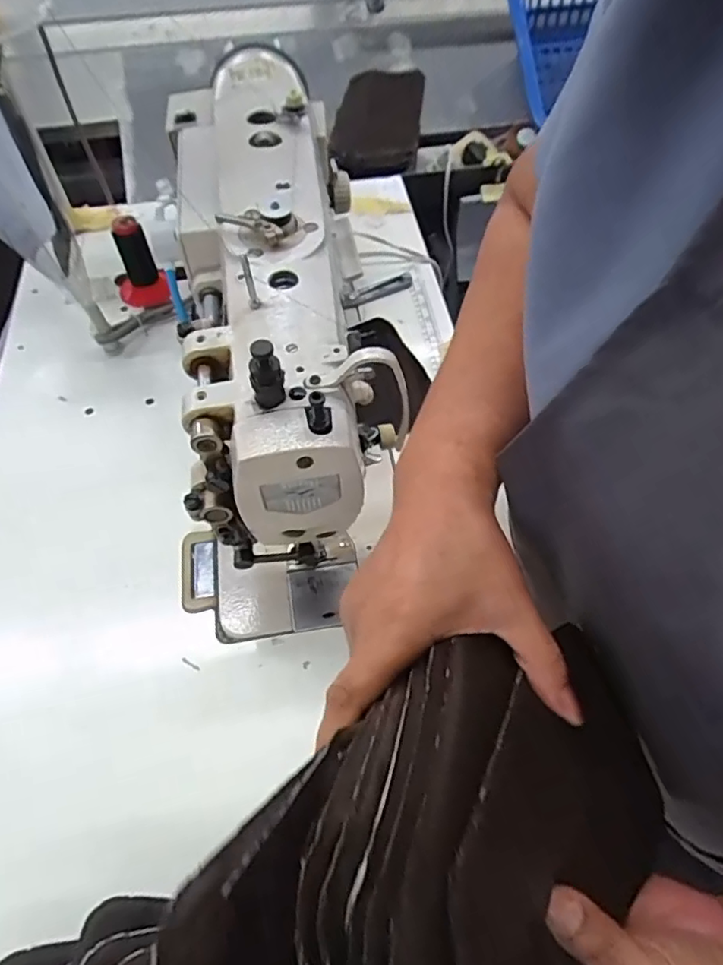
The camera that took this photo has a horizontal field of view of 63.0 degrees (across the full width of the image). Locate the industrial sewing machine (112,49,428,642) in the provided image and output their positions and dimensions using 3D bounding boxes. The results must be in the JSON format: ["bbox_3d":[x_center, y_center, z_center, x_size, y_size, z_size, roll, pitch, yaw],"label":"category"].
[{"bbox_3d":[-0.101,-0.135,0.541,0.175,0.239,0.482,-9,57,-4],"label":"industrial sewing machine"}]

